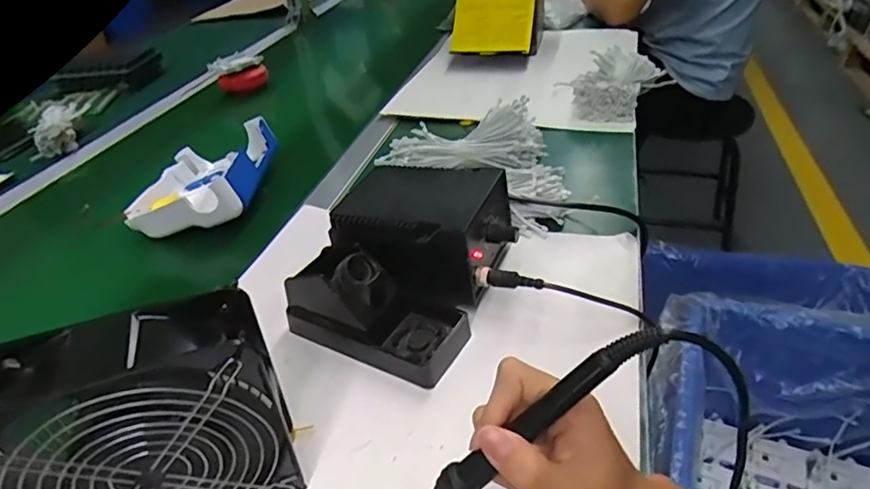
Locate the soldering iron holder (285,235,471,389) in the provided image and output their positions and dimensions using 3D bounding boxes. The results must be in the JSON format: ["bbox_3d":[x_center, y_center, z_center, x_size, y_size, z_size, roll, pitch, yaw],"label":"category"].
[{"bbox_3d":[-0.050,0.049,0.478,0.158,0.077,0.086,14,39,24],"label":"soldering iron holder"}]

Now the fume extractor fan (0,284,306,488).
[{"bbox_3d":[-0.166,0.113,0.326,0.150,0.151,0.059,-16,37,-16],"label":"fume extractor fan"}]

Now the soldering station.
[{"bbox_3d":[-0.010,-0.015,0.536,0.163,0.086,0.127,10,38,20],"label":"soldering station"}]

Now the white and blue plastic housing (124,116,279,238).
[{"bbox_3d":[-0.283,-0.086,0.679,0.141,0.061,0.173,-1,36,5],"label":"white and blue plastic housing"}]

